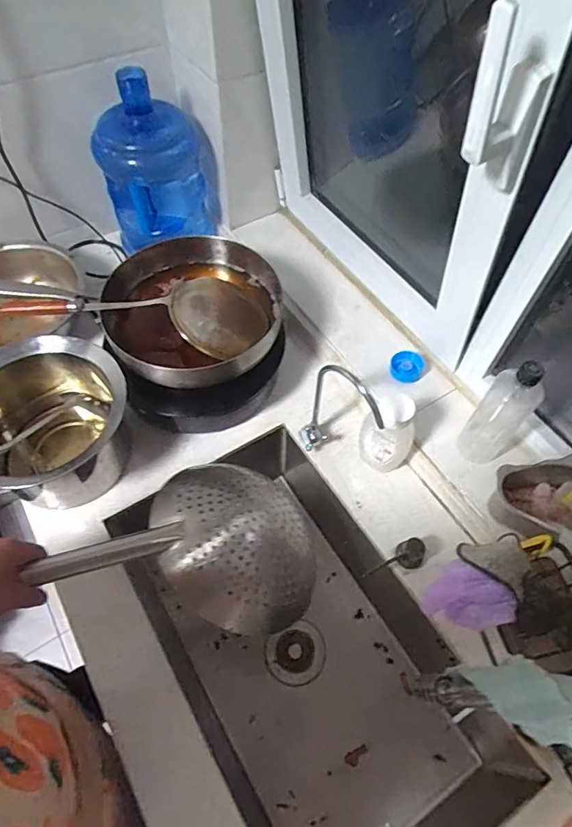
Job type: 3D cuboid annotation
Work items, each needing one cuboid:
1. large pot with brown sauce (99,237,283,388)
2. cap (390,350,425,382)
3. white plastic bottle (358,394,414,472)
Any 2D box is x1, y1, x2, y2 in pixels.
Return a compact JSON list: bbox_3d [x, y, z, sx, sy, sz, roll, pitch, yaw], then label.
[{"bbox_3d":[-0.164,-0.154,0.894,0.316,0.155,0.323,-6,58,-5],"label":"large pot with brown sauce"},{"bbox_3d":[0.227,-0.089,0.909,0.059,0.023,0.070,18,59,10],"label":"cap"},{"bbox_3d":[0.163,0.035,0.790,0.088,0.178,0.052,27,61,15],"label":"white plastic bottle"}]

